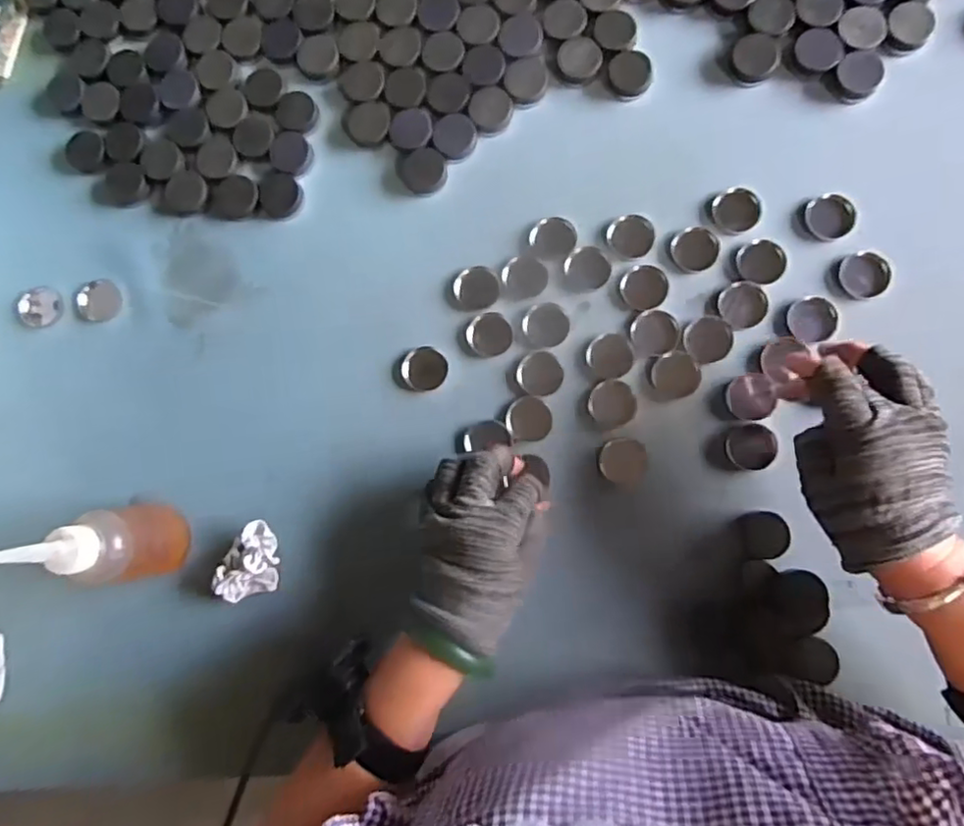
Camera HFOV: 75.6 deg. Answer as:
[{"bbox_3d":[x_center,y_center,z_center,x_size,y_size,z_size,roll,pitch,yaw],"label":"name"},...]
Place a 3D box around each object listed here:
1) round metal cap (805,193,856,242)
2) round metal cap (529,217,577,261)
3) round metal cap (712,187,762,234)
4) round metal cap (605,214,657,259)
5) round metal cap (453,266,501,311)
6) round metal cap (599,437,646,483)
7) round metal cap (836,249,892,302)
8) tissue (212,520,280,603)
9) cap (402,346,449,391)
[{"bbox_3d":[0.254,-0.143,0.452,0.035,0.008,0.032,-1,84,5],"label":"round metal cap"},{"bbox_3d":[0.053,-0.131,0.466,0.033,0.004,0.031,-1,84,5],"label":"round metal cap"},{"bbox_3d":[0.190,-0.151,0.460,0.035,0.011,0.031,-4,83,5],"label":"round metal cap"},{"bbox_3d":[0.113,-0.133,0.469,0.035,0.008,0.032,-1,84,5],"label":"round metal cap"},{"bbox_3d":[-0.004,-0.095,0.471,0.034,0.006,0.031,-1,84,5],"label":"round metal cap"},{"bbox_3d":[0.103,0.034,0.452,0.032,0.005,0.031,-1,84,5],"label":"round metal cap"},{"bbox_3d":[0.276,-0.099,0.445,0.034,0.008,0.033,-1,84,5],"label":"round metal cap"},{"bbox_3d":[-0.174,0.111,0.464,0.042,0.032,0.052,-14,83,4],"label":"tissue"},{"bbox_3d":[-0.044,-0.033,0.471,0.034,0.012,0.031,-1,84,5],"label":"cap"}]

